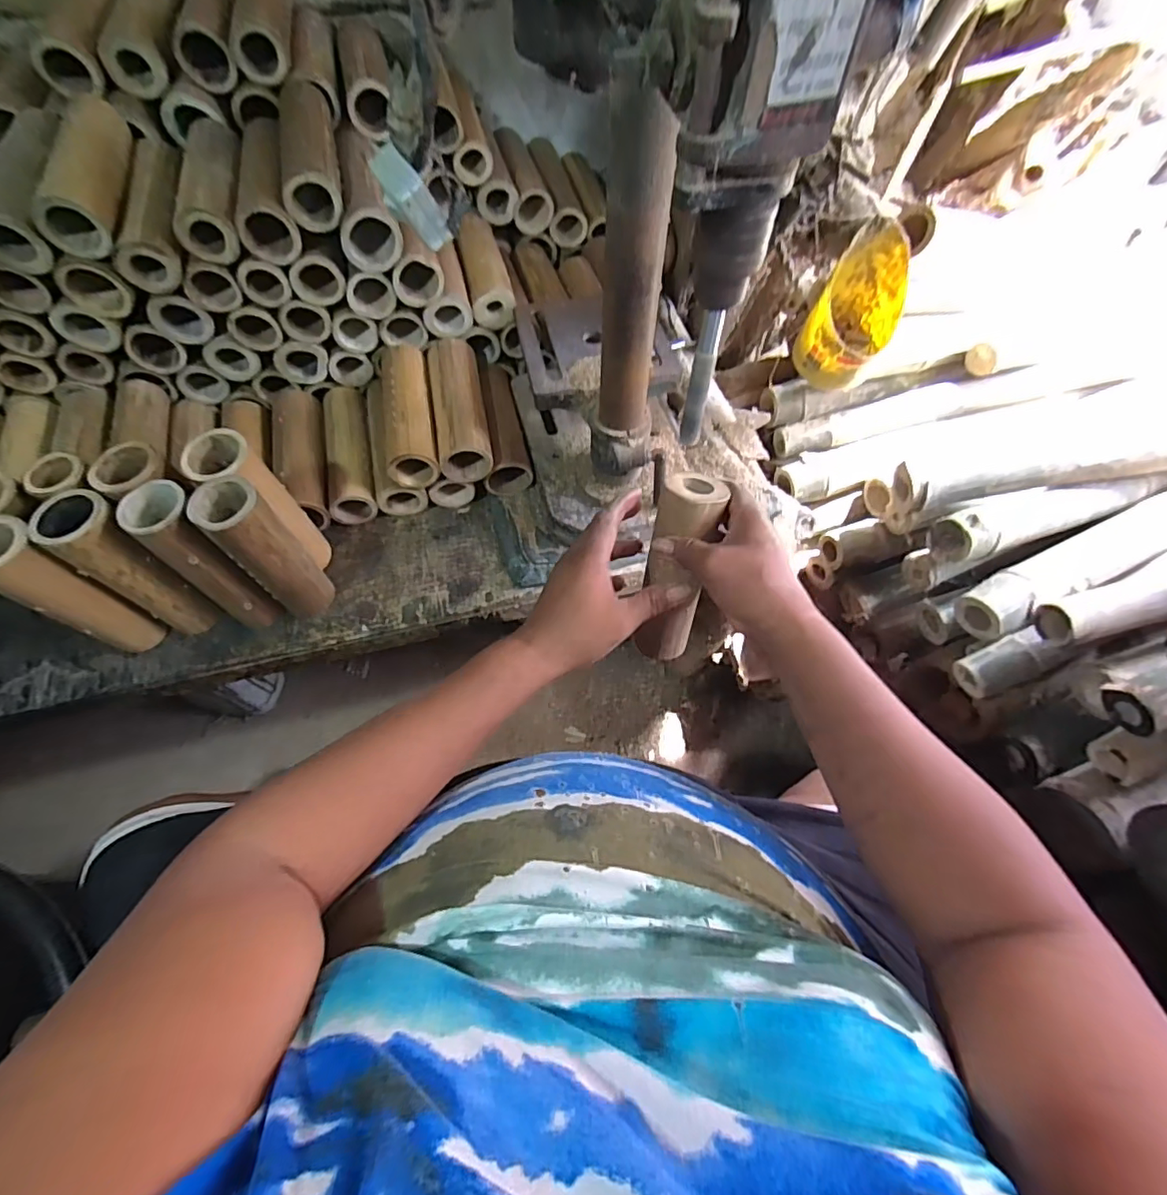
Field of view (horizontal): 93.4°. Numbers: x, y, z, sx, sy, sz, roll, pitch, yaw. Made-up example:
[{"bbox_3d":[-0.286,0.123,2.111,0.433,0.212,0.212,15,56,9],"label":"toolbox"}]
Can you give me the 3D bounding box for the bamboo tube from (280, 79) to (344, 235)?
[{"bbox_3d":[-0.276,-0.453,0.559,0.050,0.045,0.182,-11,65,-7],"label":"bamboo tube"}]

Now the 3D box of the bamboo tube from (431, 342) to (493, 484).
[{"bbox_3d":[-0.147,-0.225,0.645,0.060,0.053,0.180,-9,65,-6],"label":"bamboo tube"}]

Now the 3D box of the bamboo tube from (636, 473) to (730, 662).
[{"bbox_3d":[0.087,-0.017,0.495,0.054,0.180,0.043,4,32,1],"label":"bamboo tube"}]

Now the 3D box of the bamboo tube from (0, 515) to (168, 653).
[{"bbox_3d":[-0.465,-0.002,0.505,0.052,0.179,0.050,24,66,10],"label":"bamboo tube"}]

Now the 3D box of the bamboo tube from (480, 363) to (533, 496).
[{"bbox_3d":[-0.100,-0.218,0.681,0.051,0.056,0.181,-8,65,-5],"label":"bamboo tube"}]

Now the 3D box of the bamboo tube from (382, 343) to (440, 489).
[{"bbox_3d":[-0.204,-0.216,0.635,0.057,0.051,0.181,-10,65,-6],"label":"bamboo tube"}]

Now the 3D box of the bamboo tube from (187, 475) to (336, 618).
[{"bbox_3d":[-0.298,-0.043,0.530,0.053,0.179,0.050,-41,72,-18],"label":"bamboo tube"}]

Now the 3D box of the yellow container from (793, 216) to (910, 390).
[{"bbox_3d":[0.296,-0.312,0.603,0.085,0.141,0.097,34,68,14],"label":"yellow container"}]

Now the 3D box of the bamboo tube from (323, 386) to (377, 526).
[{"bbox_3d":[-0.283,-0.178,0.668,0.056,0.047,0.180,-11,65,-7],"label":"bamboo tube"}]

